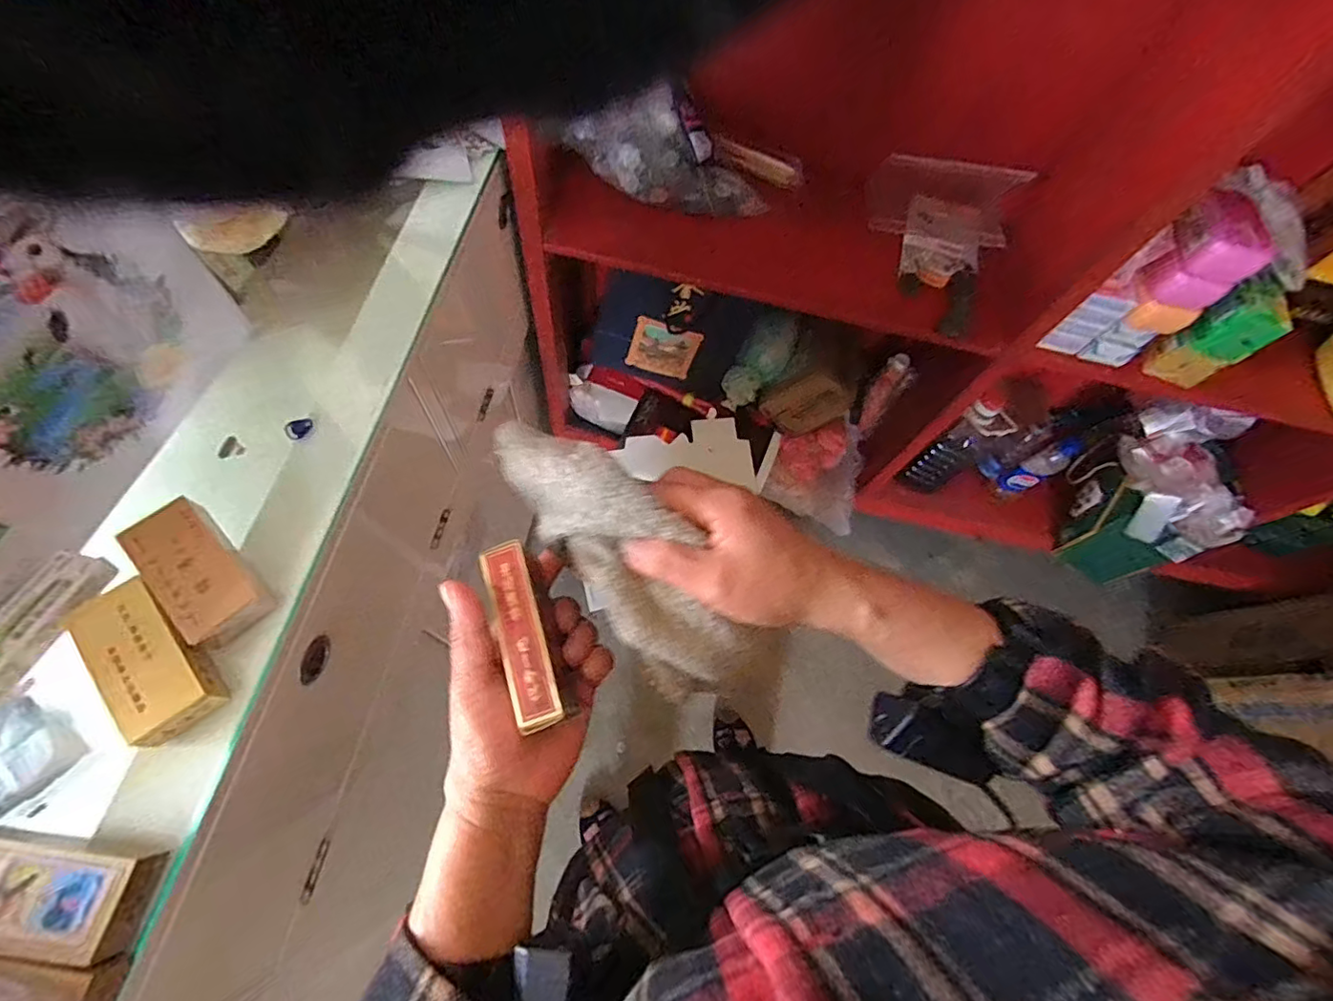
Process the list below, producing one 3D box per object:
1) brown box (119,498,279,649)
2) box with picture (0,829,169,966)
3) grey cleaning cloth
[{"bbox_3d":[-0.335,0.050,0.406,0.049,0.033,0.104,-40,74,-16],"label":"brown box"},{"bbox_3d":[-0.361,0.226,0.329,0.107,0.037,0.054,18,68,-7],"label":"box with picture"},{"bbox_3d":[-0.025,0.030,0.326,0.066,0.062,0.187,-38,88,-15],"label":"grey cleaning cloth"}]

